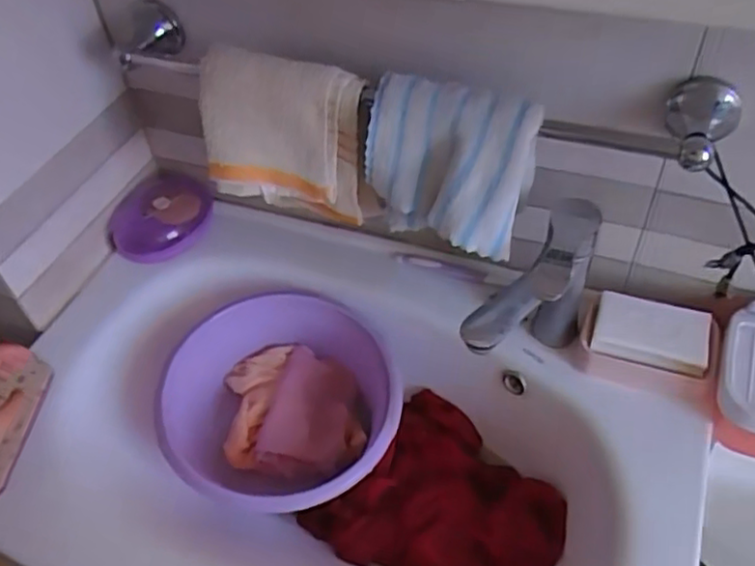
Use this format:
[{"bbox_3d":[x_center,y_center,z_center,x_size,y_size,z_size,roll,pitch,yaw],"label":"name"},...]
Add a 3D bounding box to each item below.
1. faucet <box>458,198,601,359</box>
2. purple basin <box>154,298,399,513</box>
[{"bbox_3d":[0.139,0.024,0.621,0.069,0.154,0.144,24,55,24],"label":"faucet"},{"bbox_3d":[-0.104,0.143,0.753,0.232,0.121,0.248,-2,48,3],"label":"purple basin"}]

